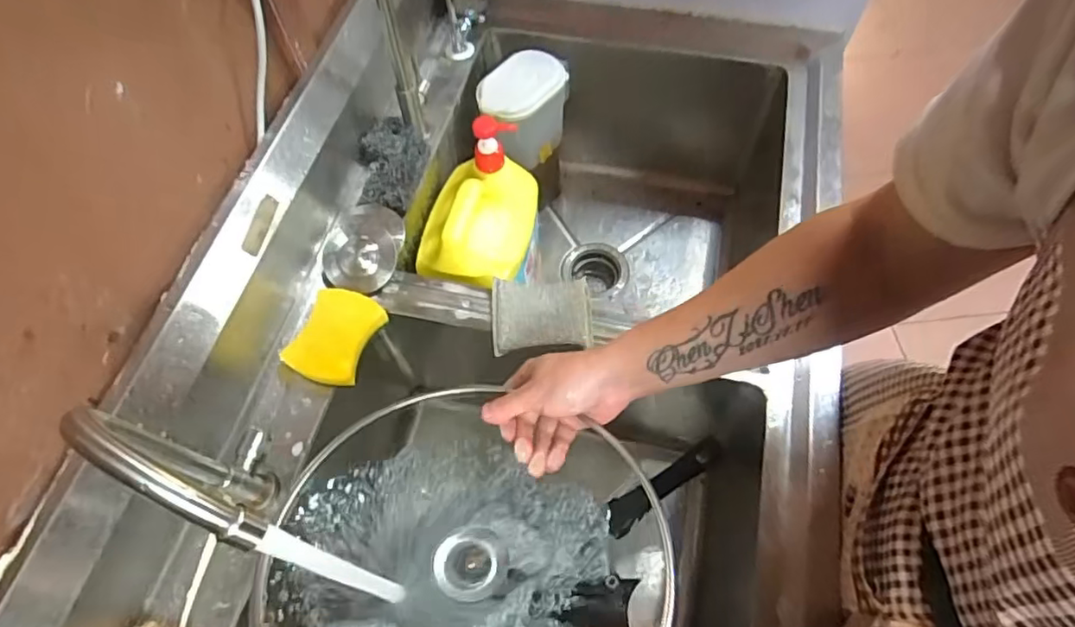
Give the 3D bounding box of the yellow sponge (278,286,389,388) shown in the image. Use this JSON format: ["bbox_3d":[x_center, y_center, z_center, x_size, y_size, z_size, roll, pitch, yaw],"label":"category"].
[{"bbox_3d":[-0.217,0.024,0.648,0.077,0.016,0.102,16,63,10],"label":"yellow sponge"}]

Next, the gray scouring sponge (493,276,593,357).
[{"bbox_3d":[0.004,-0.002,0.655,0.106,0.022,0.082,0,62,1],"label":"gray scouring sponge"}]

